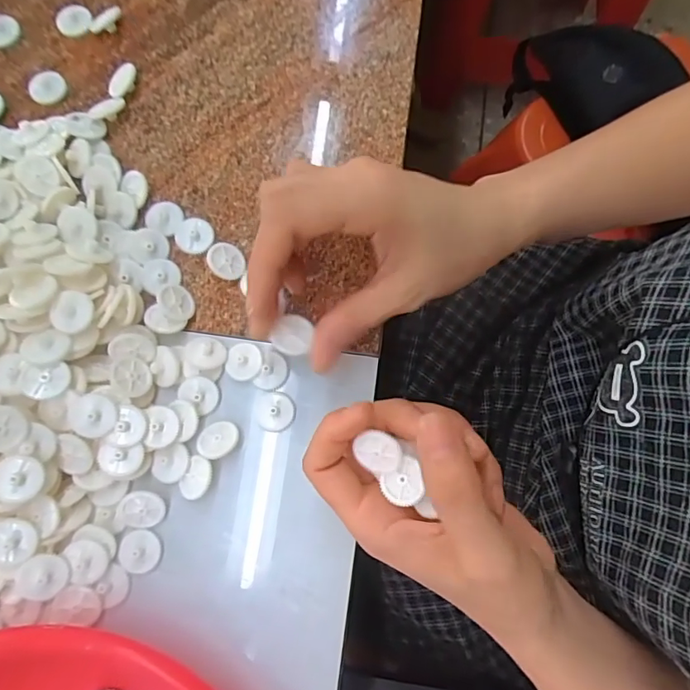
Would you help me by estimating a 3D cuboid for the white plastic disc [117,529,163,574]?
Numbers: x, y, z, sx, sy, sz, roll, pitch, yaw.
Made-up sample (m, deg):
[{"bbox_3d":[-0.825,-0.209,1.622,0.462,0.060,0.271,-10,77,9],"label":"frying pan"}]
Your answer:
[{"bbox_3d":[-0.105,0.105,0.248,0.020,0.004,0.021,0,77,0],"label":"white plastic disc"}]

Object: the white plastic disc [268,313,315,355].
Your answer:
[{"bbox_3d":[-0.025,-0.005,0.237,0.018,0.006,0.020,8,77,2],"label":"white plastic disc"}]

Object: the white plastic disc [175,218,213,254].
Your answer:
[{"bbox_3d":[-0.088,-0.064,0.283,0.021,0.004,0.021,0,77,0],"label":"white plastic disc"}]

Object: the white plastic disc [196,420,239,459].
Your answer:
[{"bbox_3d":[-0.067,0.049,0.254,0.021,0.007,0.019,4,77,0],"label":"white plastic disc"}]

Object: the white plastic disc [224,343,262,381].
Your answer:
[{"bbox_3d":[-0.056,0.009,0.268,0.020,0.004,0.021,0,77,0],"label":"white plastic disc"}]

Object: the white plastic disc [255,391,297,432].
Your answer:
[{"bbox_3d":[-0.038,0.036,0.263,0.021,0.004,0.021,0,77,0],"label":"white plastic disc"}]

